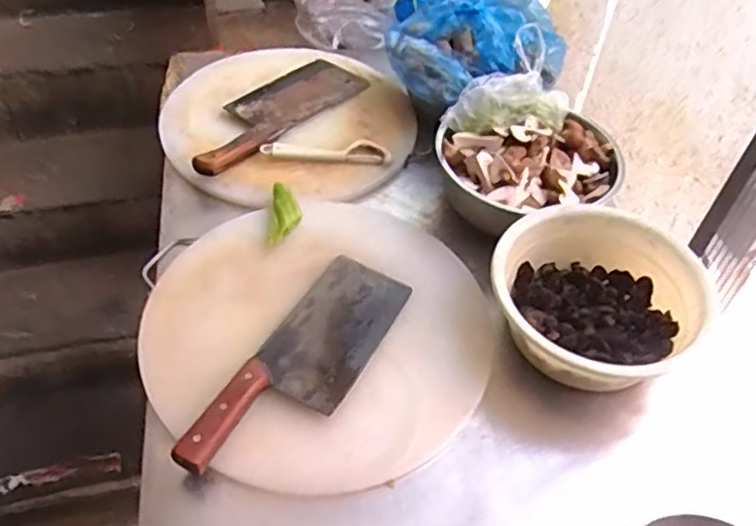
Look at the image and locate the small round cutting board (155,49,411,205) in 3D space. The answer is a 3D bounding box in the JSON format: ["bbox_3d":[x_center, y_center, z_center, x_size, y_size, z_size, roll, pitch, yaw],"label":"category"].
[{"bbox_3d":[-0.129,-0.215,0.945,0.342,0.018,0.337,2,48,-2],"label":"small round cutting board"}]

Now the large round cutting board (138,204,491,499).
[{"bbox_3d":[-0.059,0.060,0.713,0.356,0.022,0.371,2,48,-2],"label":"large round cutting board"}]

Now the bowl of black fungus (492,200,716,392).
[{"bbox_3d":[0.226,0.041,0.704,0.201,0.090,0.202,2,48,-2],"label":"bowl of black fungus"}]

